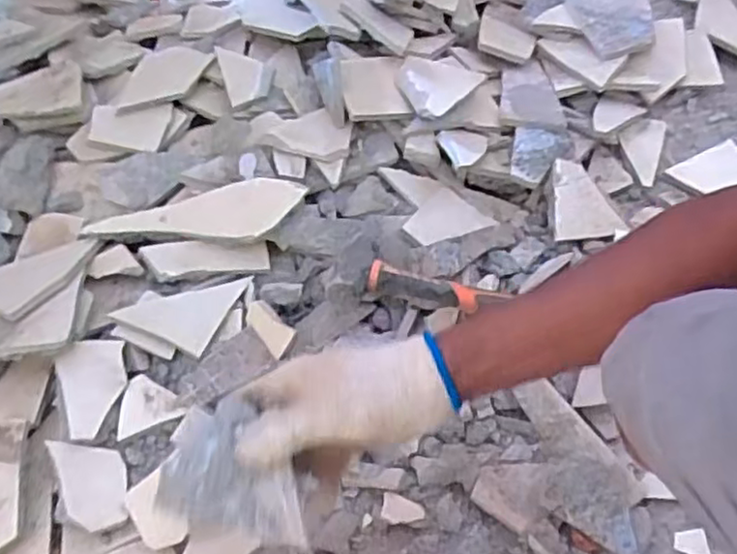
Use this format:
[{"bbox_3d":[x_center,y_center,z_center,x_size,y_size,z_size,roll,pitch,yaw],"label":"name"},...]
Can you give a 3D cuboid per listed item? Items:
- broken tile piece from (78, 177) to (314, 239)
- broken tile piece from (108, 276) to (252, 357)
[{"bbox_3d":[-0.186,-0.068,0.748,0.229,0.010,0.061,-7,91,-6],"label":"broken tile piece"},{"bbox_3d":[-0.192,0.047,0.735,0.141,0.007,0.067,-13,83,-30],"label":"broken tile piece"}]

